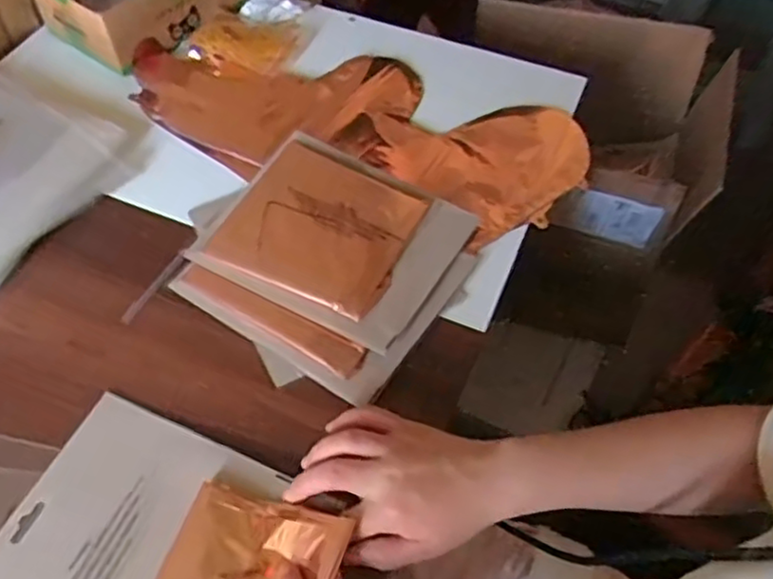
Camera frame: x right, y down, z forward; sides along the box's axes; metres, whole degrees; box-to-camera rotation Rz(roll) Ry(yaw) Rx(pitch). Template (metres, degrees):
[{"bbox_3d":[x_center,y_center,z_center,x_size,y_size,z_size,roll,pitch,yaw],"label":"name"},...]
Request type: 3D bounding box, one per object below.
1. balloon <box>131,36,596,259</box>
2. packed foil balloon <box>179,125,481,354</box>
[{"bbox_3d":[-0.035,-0.158,0.658,0.437,0.033,0.186,19,57,11],"label":"balloon"},{"bbox_3d":[-0.043,-0.048,0.562,0.188,0.016,0.162,27,59,15],"label":"packed foil balloon"}]

